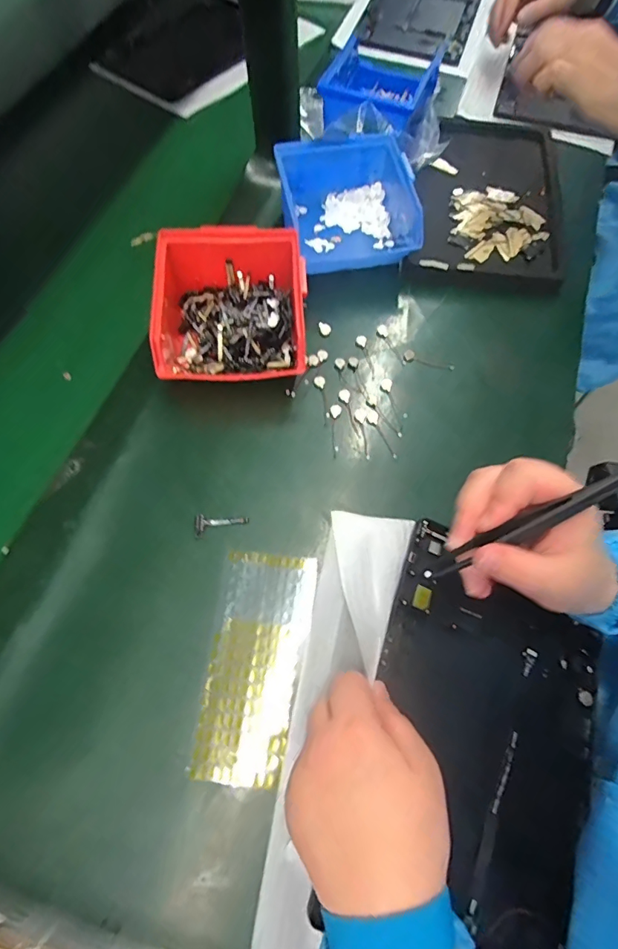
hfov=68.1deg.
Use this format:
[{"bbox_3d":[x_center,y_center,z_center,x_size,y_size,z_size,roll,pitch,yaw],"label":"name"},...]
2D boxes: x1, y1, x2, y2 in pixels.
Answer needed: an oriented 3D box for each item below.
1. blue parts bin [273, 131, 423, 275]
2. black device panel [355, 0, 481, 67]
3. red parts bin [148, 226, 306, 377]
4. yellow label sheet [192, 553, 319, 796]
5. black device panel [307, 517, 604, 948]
[{"bbox_3d":[0.038,-0.264,0.455,0.126,0.058,0.130,-7,68,-5],"label":"blue parts bin"},{"bbox_3d":[0.166,-0.679,0.666,0.150,0.014,0.226,16,65,11],"label":"black device panel"},{"bbox_3d":[-0.068,-0.142,0.400,0.129,0.064,0.140,-7,68,-5],"label":"red parts bin"},{"bbox_3d":[-0.035,0.129,0.320,0.064,0.004,0.146,5,65,3],"label":"yellow label sheet"},{"bbox_3d":[0.110,0.162,0.294,0.149,0.015,0.217,22,70,-4],"label":"black device panel"}]

